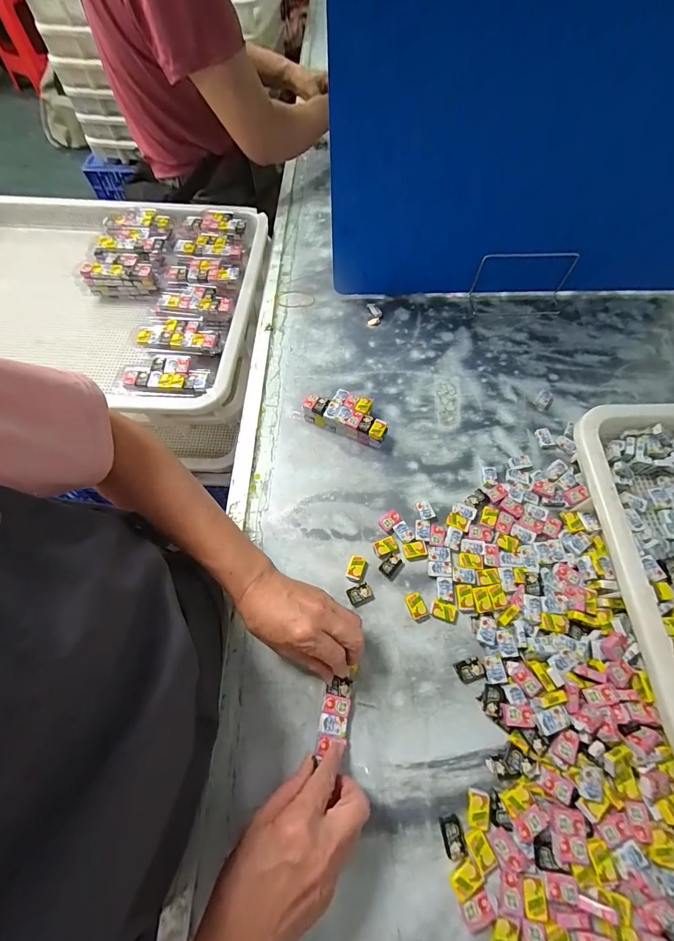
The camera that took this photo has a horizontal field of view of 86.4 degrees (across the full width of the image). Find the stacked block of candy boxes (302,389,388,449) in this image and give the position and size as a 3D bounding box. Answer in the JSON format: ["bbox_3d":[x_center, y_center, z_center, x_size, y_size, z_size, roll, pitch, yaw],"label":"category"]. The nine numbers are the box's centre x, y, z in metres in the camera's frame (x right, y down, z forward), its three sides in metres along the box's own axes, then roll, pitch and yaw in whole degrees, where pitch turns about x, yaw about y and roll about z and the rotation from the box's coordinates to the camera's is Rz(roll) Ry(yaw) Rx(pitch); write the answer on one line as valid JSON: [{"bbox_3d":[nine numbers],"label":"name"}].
[{"bbox_3d":[0.016,-0.077,0.497,0.115,0.031,0.053,23,67,11],"label":"stacked block of candy boxes"}]

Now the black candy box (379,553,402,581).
[{"bbox_3d":[0.063,0.111,0.418,0.021,0.007,0.026,34,69,15],"label":"black candy box"}]

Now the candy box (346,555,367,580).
[{"bbox_3d":[0.023,0.113,0.416,0.020,0.008,0.025,18,66,9],"label":"candy box"}]

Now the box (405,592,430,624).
[{"bbox_3d":[0.089,0.153,0.398,0.018,0.009,0.031,-23,66,-10],"label":"box"}]

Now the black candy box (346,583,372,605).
[{"bbox_3d":[0.025,0.139,0.405,0.026,0.006,0.018,-23,67,-10],"label":"black candy box"}]

